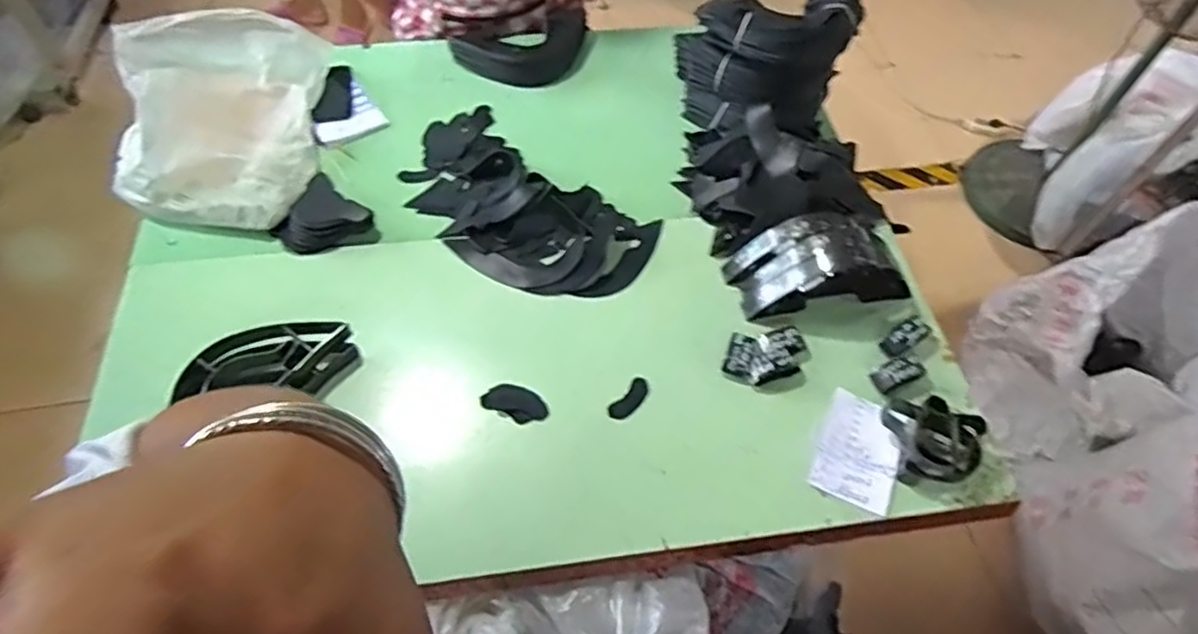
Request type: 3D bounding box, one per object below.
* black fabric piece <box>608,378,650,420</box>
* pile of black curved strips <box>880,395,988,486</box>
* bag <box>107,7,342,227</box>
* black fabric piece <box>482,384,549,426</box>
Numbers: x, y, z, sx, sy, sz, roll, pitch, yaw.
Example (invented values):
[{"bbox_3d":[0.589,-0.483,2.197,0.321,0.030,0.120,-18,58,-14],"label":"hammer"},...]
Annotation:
[{"bbox_3d":[0.043,0.115,0.942,0.029,0.005,0.074,36,63,20],"label":"black fabric piece"},{"bbox_3d":[0.441,0.161,0.901,0.115,0.063,0.110,1,57,-1],"label":"pile of black curved strips"},{"bbox_3d":[-0.620,-0.326,1.119,0.289,0.179,0.398,-3,57,-3],"label":"bag"},{"bbox_3d":[-0.112,0.116,0.927,0.088,0.007,0.045,20,59,11],"label":"black fabric piece"}]

